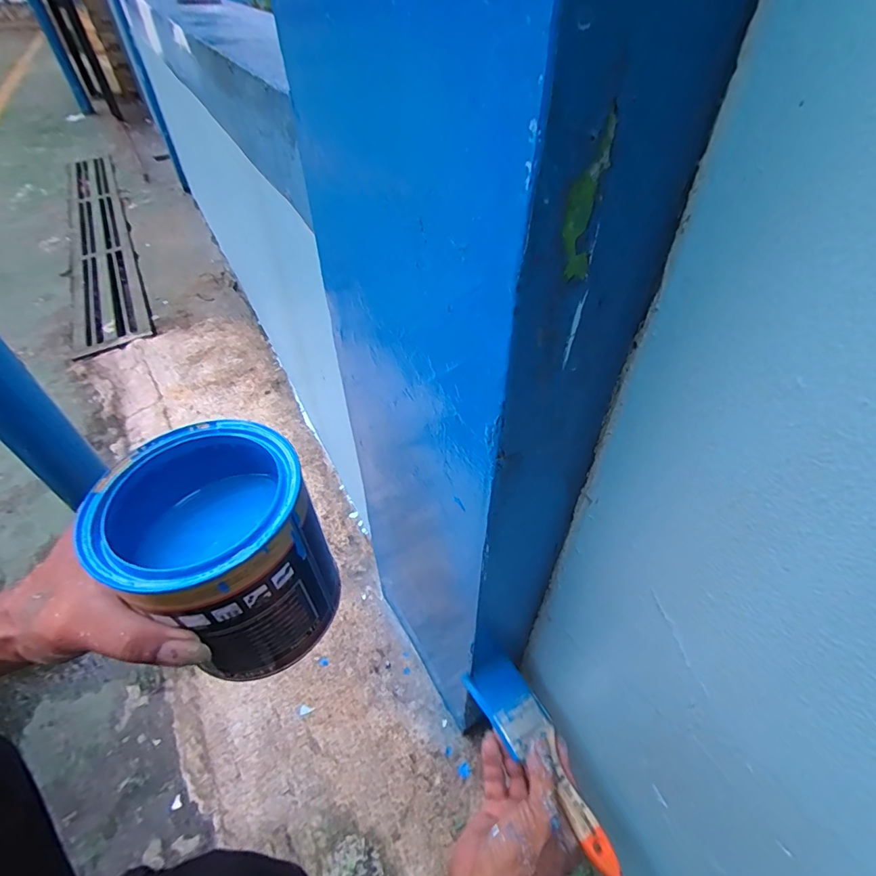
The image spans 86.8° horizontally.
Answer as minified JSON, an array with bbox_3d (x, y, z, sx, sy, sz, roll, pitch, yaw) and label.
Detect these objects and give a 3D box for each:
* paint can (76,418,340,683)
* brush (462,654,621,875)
[{"bbox_3d":[-0.128,0.069,0.286,0.111,0.118,0.097,33,56,29],"label":"paint can"},{"bbox_3d":[0.096,0.284,0.411,0.049,0.020,0.180,-27,61,-22],"label":"brush"}]

